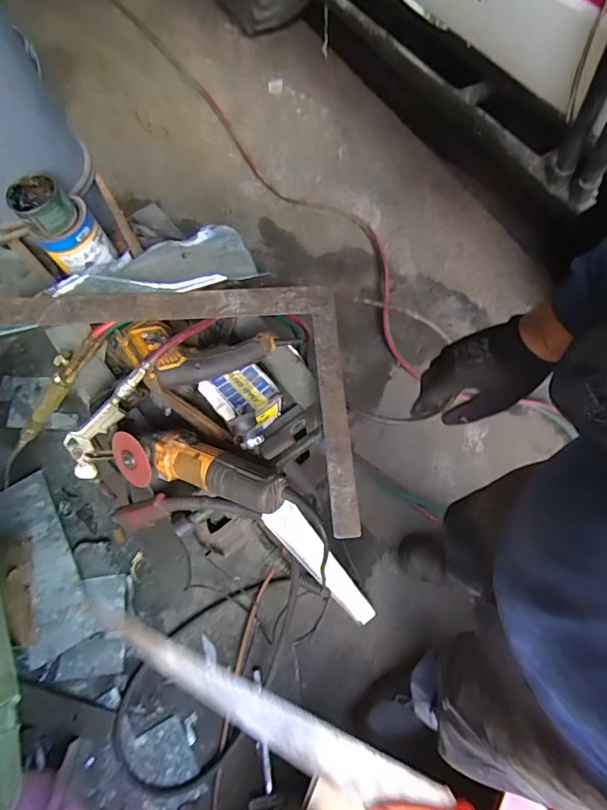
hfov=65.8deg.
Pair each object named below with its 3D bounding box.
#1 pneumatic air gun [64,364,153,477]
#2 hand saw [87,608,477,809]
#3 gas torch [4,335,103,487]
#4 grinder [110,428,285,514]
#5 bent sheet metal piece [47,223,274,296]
[{"bbox_3d":[-0.301,0.025,0.723,0.039,0.070,0.225,43,103,16],"label":"pneumatic air gun"},{"bbox_3d":[0.016,0.319,0.451,0.481,0.040,0.081,26,72,7],"label":"hand saw"},{"bbox_3d":[-0.488,0.018,0.857,0.454,0.039,0.050,-42,67,30],"label":"gas torch"},{"bbox_3d":[-0.150,0.088,0.657,0.274,0.067,0.085,10,68,26],"label":"grinder"},{"bbox_3d":[-0.242,-0.236,0.805,0.316,0.075,0.142,-3,69,0],"label":"bent sheet metal piece"}]

